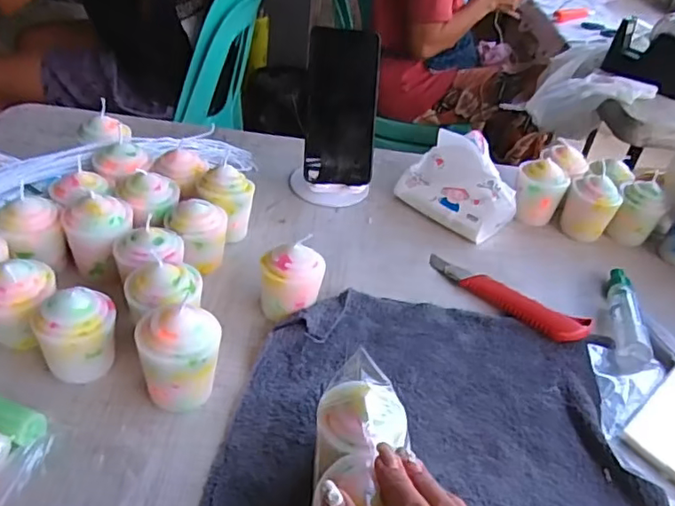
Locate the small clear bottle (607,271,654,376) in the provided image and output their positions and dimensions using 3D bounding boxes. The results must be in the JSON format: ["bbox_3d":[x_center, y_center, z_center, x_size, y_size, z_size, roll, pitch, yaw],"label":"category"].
[{"bbox_3d":[0.284,0.062,0.568,0.029,0.032,0.140,15,39,9],"label":"small clear bottle"}]

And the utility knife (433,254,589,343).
[{"bbox_3d":[0.165,0.040,0.575,0.168,0.022,0.029,33,45,28],"label":"utility knife"}]

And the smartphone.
[{"bbox_3d":[0.005,-0.153,0.619,0.080,0.160,0.013,-2,18,-22],"label":"smartphone"}]

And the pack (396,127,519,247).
[{"bbox_3d":[0.151,-0.082,0.675,0.131,0.083,0.093,31,44,26],"label":"pack"}]

